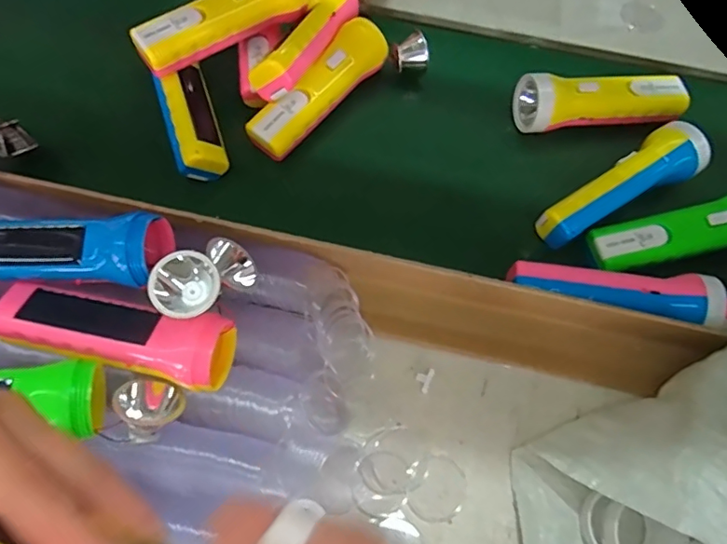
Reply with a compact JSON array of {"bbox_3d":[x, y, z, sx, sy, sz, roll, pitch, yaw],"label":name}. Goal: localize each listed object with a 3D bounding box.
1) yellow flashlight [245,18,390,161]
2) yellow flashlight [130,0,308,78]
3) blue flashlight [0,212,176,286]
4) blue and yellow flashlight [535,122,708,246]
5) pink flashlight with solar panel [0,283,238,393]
[{"bbox_3d":[-0.042,-0.173,0.491,0.040,0.047,0.158,40,72,12],"label":"yellow flashlight"},{"bbox_3d":[-0.125,-0.227,0.466,0.159,0.034,0.039,-31,73,-14],"label":"yellow flashlight"},{"bbox_3d":[-0.214,-0.014,0.360,0.168,0.041,0.045,1,68,-2],"label":"blue flashlight"},{"bbox_3d":[0.234,-0.078,0.462,0.174,0.038,0.047,-31,73,-14],"label":"blue and yellow flashlight"},{"bbox_3d":[-0.169,0.040,0.355,0.152,0.043,0.049,14,68,3],"label":"pink flashlight with solar panel"}]

